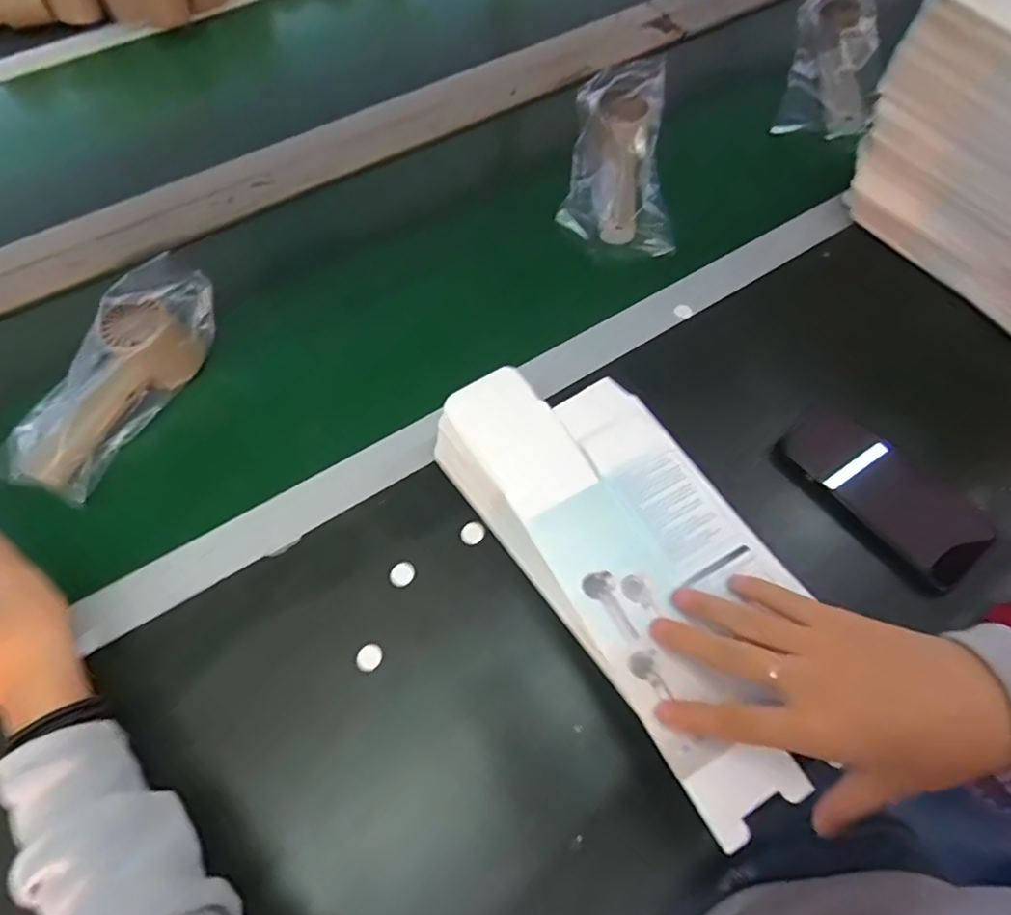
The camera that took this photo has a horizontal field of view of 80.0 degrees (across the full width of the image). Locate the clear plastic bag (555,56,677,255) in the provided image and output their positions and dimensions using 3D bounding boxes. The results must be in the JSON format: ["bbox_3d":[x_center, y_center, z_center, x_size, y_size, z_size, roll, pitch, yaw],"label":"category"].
[{"bbox_3d":[0.110,-0.298,0.590,0.097,0.045,0.216,4,76,3],"label":"clear plastic bag"}]

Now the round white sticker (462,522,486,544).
[{"bbox_3d":[-0.023,0.054,0.431,0.016,0.004,0.015,0,61,1],"label":"round white sticker"}]

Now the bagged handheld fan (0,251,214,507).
[{"bbox_3d":[-0.303,-0.061,0.473,0.090,0.054,0.202,29,80,15],"label":"bagged handheld fan"}]

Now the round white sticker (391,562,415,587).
[{"bbox_3d":[-0.071,0.081,0.418,0.017,0.007,0.015,-26,64,-13],"label":"round white sticker"}]

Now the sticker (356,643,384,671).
[{"bbox_3d":[-0.089,0.130,0.391,0.018,0.006,0.014,-41,68,-19],"label":"sticker"}]

